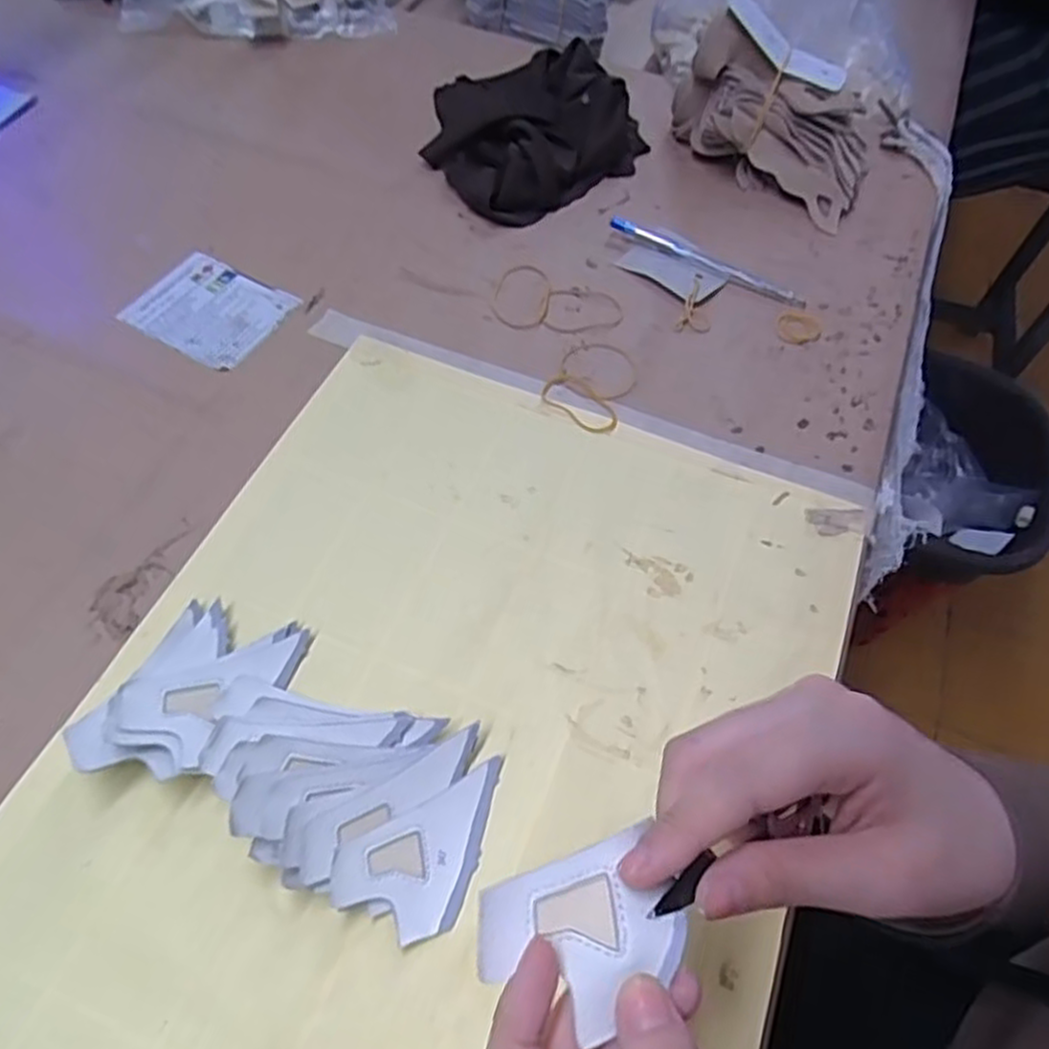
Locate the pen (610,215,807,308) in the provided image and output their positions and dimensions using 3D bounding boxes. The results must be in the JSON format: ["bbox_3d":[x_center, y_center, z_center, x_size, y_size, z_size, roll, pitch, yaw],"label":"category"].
[{"bbox_3d":[0.123,-0.180,0.515,0.142,0.011,0.015,26,60,12],"label":"pen"}]

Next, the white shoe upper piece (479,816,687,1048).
[{"bbox_3d":[0.017,0.113,0.207,0.056,0.011,0.042,-18,61,-14],"label":"white shoe upper piece"}]

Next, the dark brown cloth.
[{"bbox_3d":[0.003,-0.300,0.569,0.159,0.042,0.135,-34,66,-22],"label":"dark brown cloth"}]

